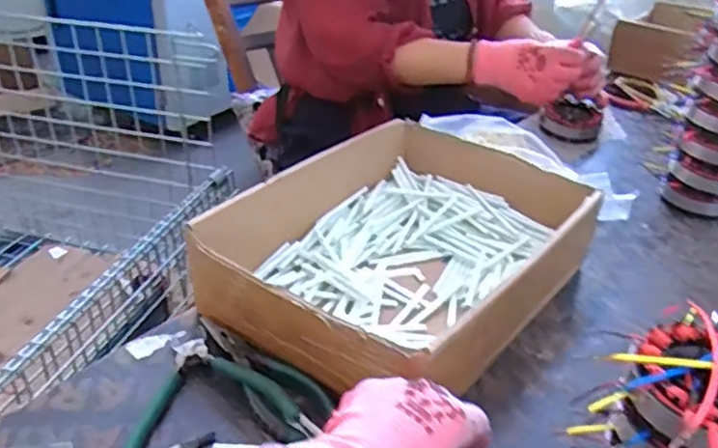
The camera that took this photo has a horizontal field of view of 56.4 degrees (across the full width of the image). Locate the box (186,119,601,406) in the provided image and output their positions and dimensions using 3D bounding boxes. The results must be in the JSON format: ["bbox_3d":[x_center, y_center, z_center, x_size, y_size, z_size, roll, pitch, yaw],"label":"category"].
[{"bbox_3d":[0.044,0.025,0.614,0.243,0.095,0.326,25,38,33],"label":"box"}]

